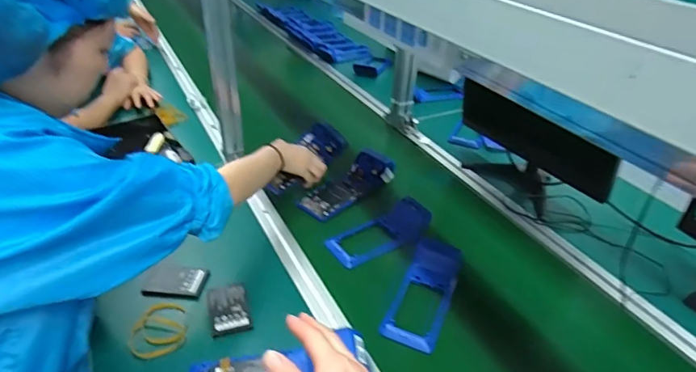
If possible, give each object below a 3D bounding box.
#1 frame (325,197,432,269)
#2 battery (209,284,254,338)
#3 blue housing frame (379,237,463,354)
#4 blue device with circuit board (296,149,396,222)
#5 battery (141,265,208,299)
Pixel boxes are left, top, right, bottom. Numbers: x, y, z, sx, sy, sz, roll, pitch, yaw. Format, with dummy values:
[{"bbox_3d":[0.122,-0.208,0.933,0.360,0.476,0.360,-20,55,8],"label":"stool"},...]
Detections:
[{"bbox_3d":[0.063,0.083,0.826,0.192,0.048,0.103,-18,39,-25],"label":"frame"},{"bbox_3d":[-0.179,0.185,0.696,0.057,0.012,0.087,-10,37,-16],"label":"battery"},{"bbox_3d":[0.124,0.163,0.728,0.082,0.033,0.204,16,37,19],"label":"blue housing frame"},{"bbox_3d":[-0.003,-0.009,0.941,0.218,0.058,0.082,-27,44,-34],"label":"blue device with circuit board"},{"bbox_3d":[-0.275,0.153,0.741,0.090,0.011,0.066,5,35,4],"label":"battery"}]

